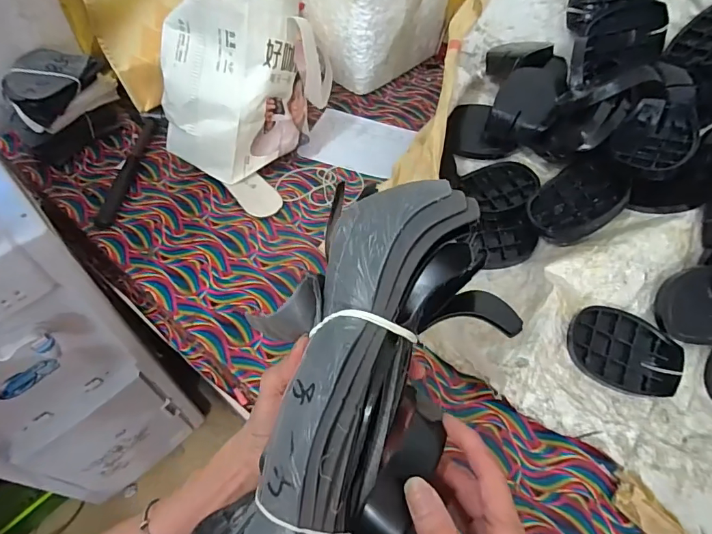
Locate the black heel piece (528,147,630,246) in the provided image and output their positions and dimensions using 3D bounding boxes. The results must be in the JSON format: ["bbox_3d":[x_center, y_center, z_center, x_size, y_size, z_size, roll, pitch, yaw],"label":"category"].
[{"bbox_3d":[0.277,-0.085,0.545,0.025,0.118,0.090,18,40,-43],"label":"black heel piece"}]

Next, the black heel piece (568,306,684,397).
[{"bbox_3d":[0.299,0.093,0.489,0.109,0.024,0.084,22,81,10],"label":"black heel piece"}]

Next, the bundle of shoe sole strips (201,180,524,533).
[{"bbox_3d":[-0.008,0.093,0.277,0.120,0.086,0.303,18,76,9],"label":"bundle of shoe sole strips"}]

